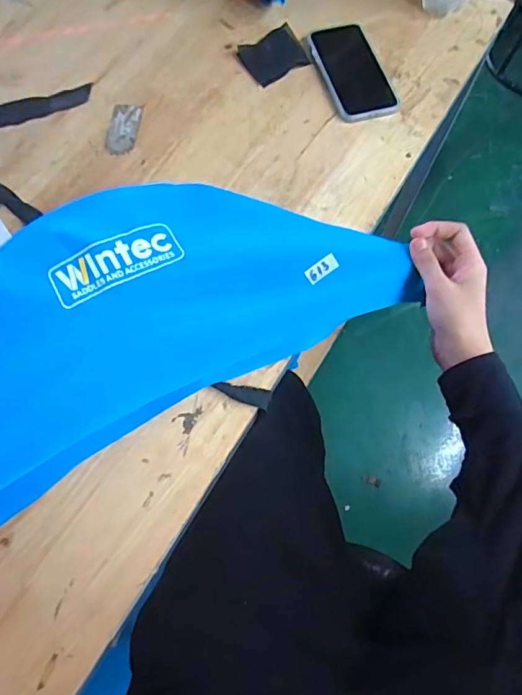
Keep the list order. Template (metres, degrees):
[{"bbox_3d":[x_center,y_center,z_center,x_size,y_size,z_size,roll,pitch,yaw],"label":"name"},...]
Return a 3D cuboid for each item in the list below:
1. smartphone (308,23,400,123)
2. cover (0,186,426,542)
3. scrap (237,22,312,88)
[{"bbox_3d":[0.111,-0.339,0.578,0.076,0.008,0.143,-15,71,-8],"label":"smartphone"},{"bbox_3d":[-0.130,-0.030,0.454,0.516,0.053,0.250,-31,74,-12],"label":"cover"},{"bbox_3d":[0.017,-0.363,0.584,0.075,0.013,0.064,-29,74,-13],"label":"scrap"}]

